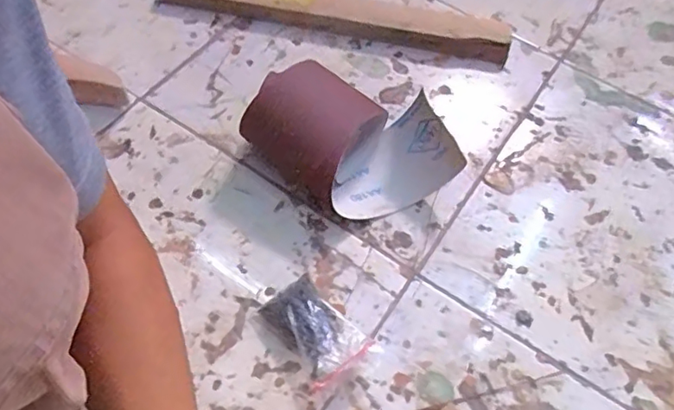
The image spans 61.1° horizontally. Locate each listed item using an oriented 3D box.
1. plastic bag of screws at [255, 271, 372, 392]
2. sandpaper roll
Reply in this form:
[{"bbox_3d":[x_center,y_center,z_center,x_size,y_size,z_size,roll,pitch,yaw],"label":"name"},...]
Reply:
[{"bbox_3d":[-0.023,0.122,0.562,0.072,0.036,0.104,-30,65,-20],"label":"plastic bag of screws"},{"bbox_3d":[0.018,-0.068,0.646,0.208,0.092,0.157,36,63,17],"label":"sandpaper roll"}]

